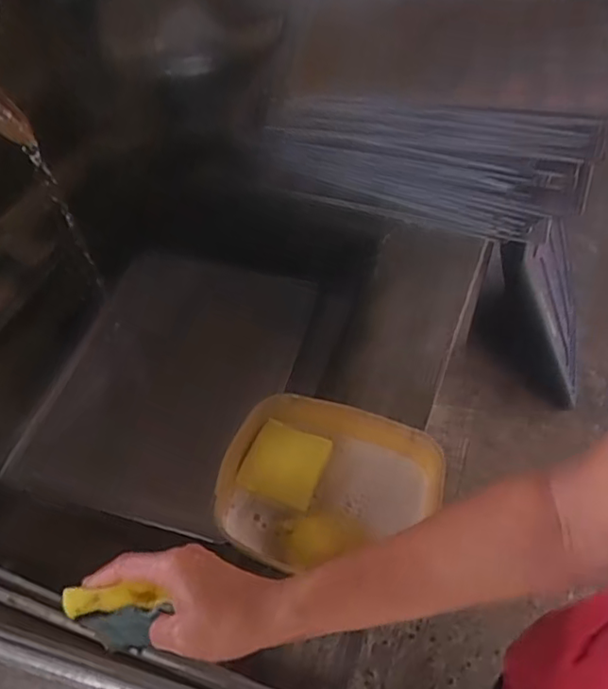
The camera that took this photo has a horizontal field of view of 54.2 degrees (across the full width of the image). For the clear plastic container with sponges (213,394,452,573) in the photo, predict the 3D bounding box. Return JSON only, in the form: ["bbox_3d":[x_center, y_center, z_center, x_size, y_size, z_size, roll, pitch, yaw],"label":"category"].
[{"bbox_3d":[0.023,0.145,0.584,0.215,0.059,0.165,10,53,8],"label":"clear plastic container with sponges"}]

